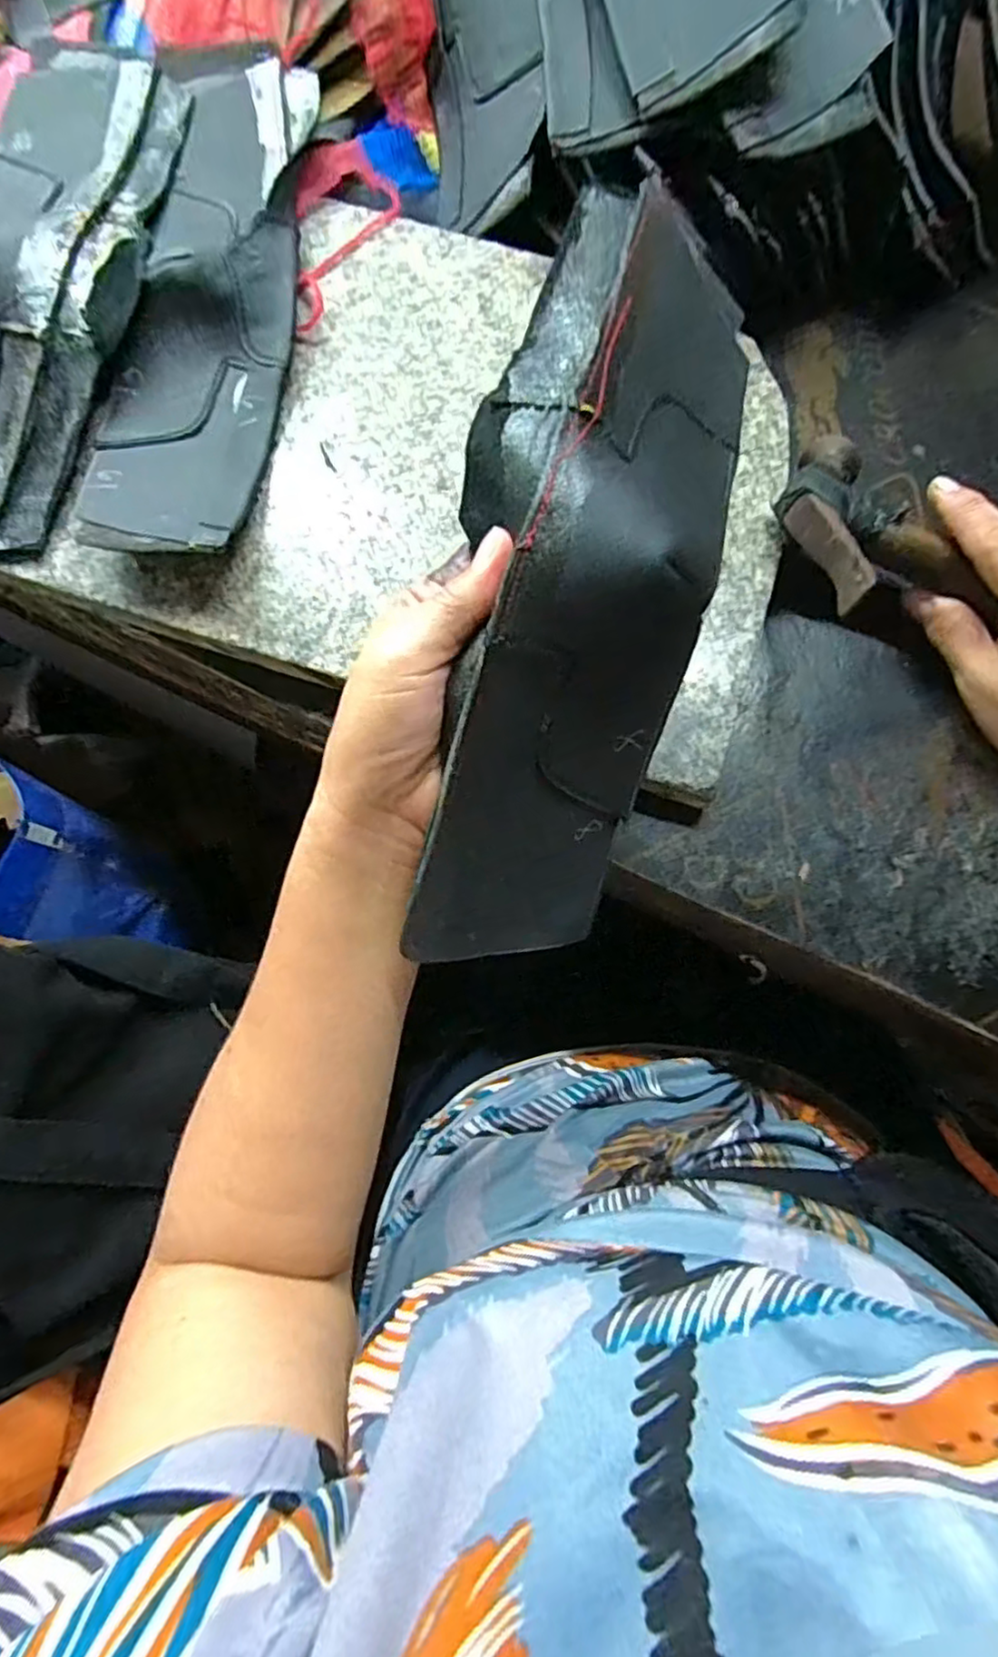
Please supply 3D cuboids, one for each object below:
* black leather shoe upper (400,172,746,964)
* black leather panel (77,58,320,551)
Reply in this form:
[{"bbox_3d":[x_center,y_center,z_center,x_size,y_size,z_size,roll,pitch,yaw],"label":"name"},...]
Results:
[{"bbox_3d":[0.033,-0.093,0.245,0.090,0.079,0.291,14,93,3],"label":"black leather shoe upper"},{"bbox_3d":[-0.148,-0.274,0.339,0.082,0.034,0.302,7,77,1],"label":"black leather panel"}]

